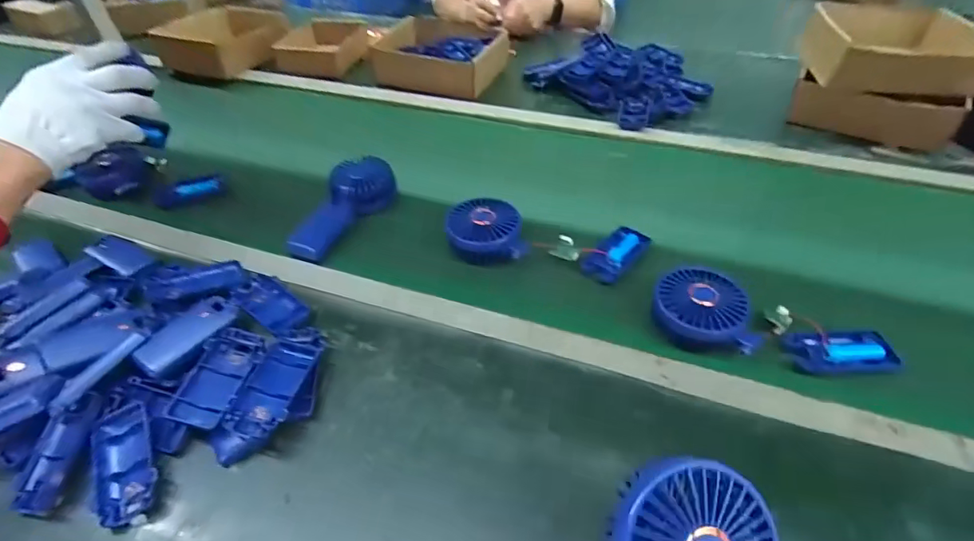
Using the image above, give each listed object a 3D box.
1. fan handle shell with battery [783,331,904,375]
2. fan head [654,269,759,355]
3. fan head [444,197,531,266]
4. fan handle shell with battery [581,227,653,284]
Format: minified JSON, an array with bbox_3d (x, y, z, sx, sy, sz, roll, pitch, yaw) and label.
[{"bbox_3d":[0.334,0.077,0.477,0.090,0.022,0.052,-1,48,2],"label":"fan handle shell with battery"},{"bbox_3d":[0.215,0.040,0.496,0.095,0.039,0.086,15,50,16],"label":"fan head"},{"bbox_3d":[-0.002,-0.046,0.591,0.088,0.036,0.082,-5,48,-2],"label":"fan head"},{"bbox_3d":[0.151,-0.020,0.577,0.044,0.012,0.092,30,56,27],"label":"fan handle shell with battery"}]

